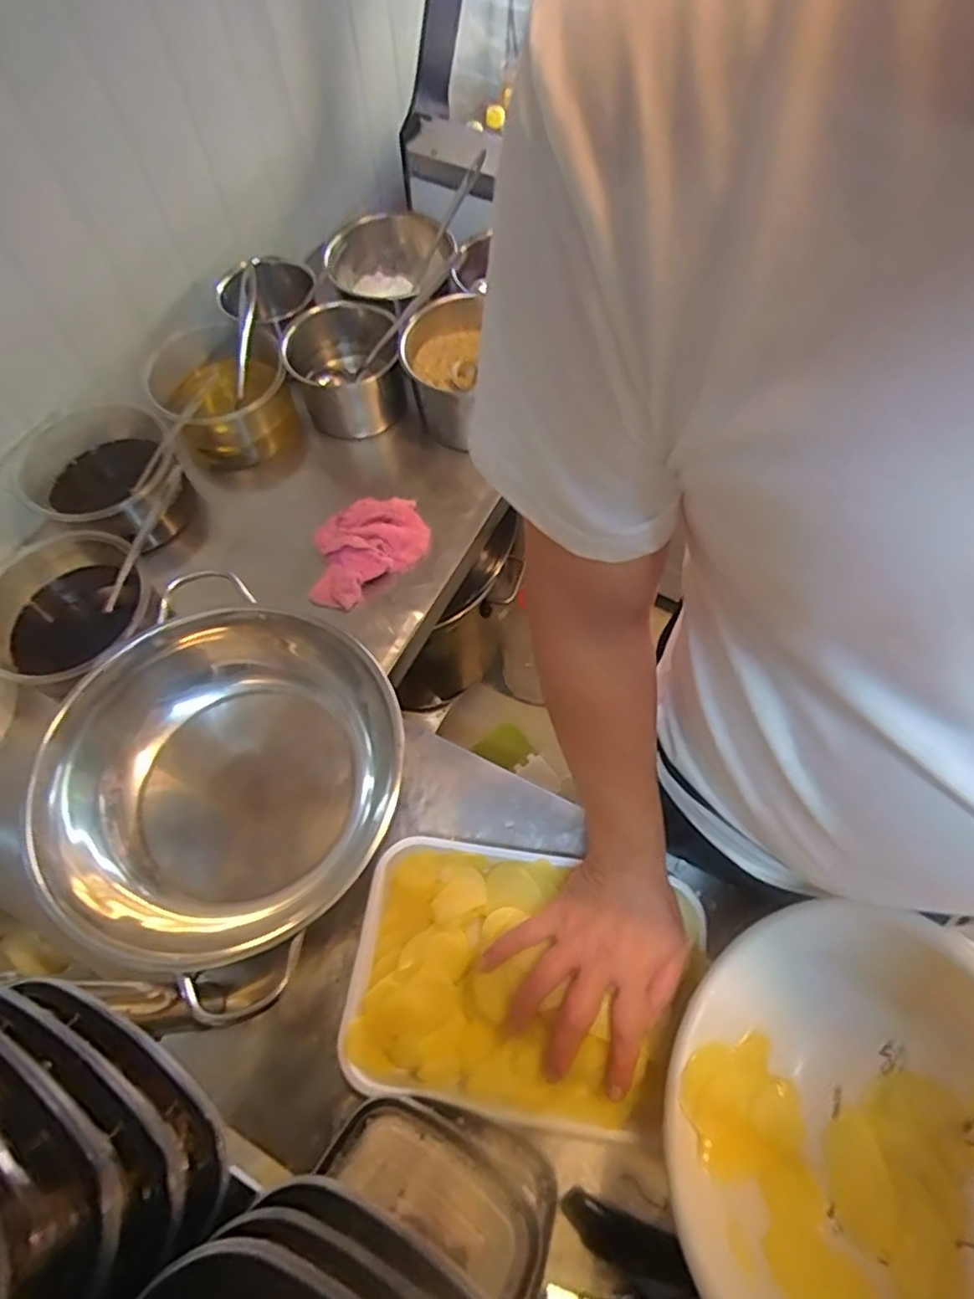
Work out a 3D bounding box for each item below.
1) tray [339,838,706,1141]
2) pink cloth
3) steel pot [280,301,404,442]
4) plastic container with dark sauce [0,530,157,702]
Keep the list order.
[{"bbox_3d":[0.032,0.281,0.556,0.289,0.048,0.204,9,64,6],"label":"tray"},{"bbox_3d":[-0.148,-0.123,0.777,0.165,0.043,0.099,-37,68,-15],"label":"pink cloth"},{"bbox_3d":[-0.184,-0.376,0.875,0.140,0.123,0.137,-1,63,2],"label":"steel pot"},{"bbox_3d":[-0.437,-0.013,0.725,0.162,0.154,0.170,-35,67,-14],"label":"plastic container with dark sauce"}]

